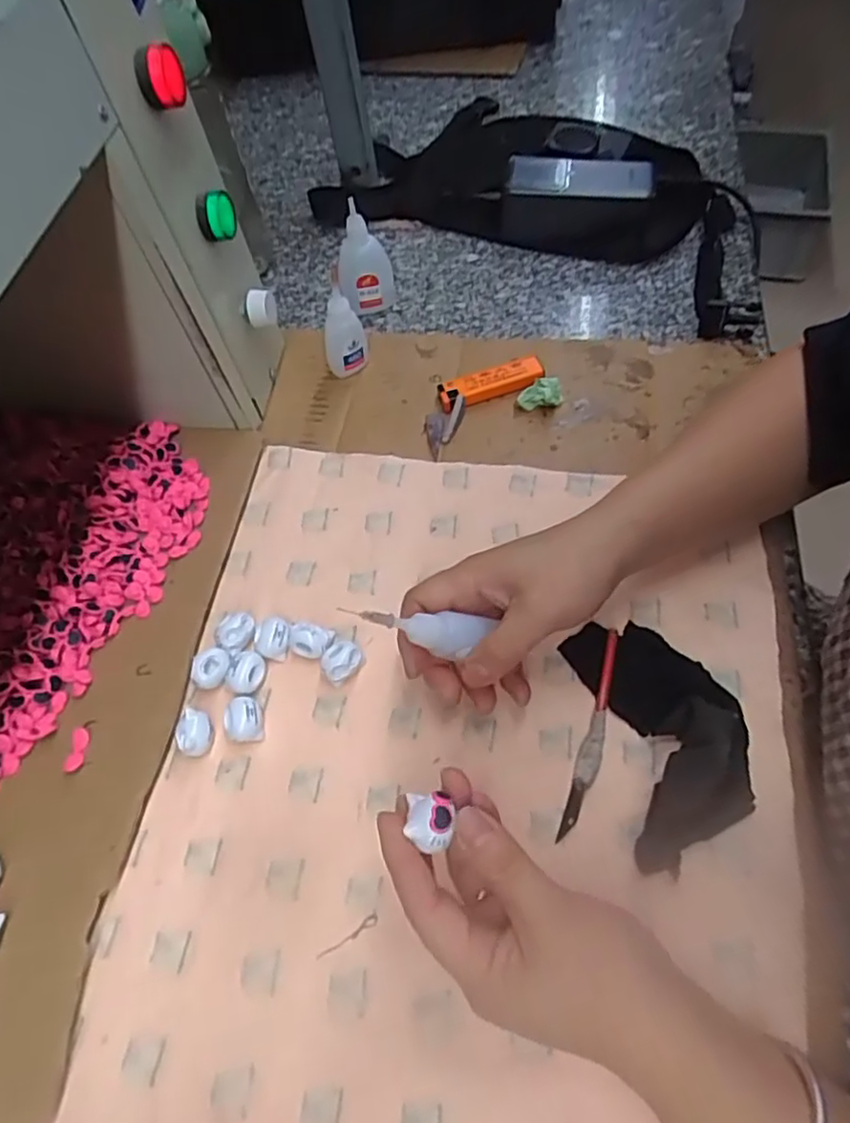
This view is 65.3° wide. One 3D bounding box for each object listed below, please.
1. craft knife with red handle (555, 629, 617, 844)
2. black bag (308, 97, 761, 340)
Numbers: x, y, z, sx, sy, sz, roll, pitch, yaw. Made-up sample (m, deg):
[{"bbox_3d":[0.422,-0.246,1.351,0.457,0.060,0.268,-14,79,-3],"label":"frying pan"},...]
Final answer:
[{"bbox_3d":[0.093,0.092,0.362,0.011,0.010,0.116,15,61,13],"label":"craft knife with red handle"},{"bbox_3d":[0.122,-0.342,0.604,0.400,0.061,0.205,26,64,19],"label":"black bag"}]

